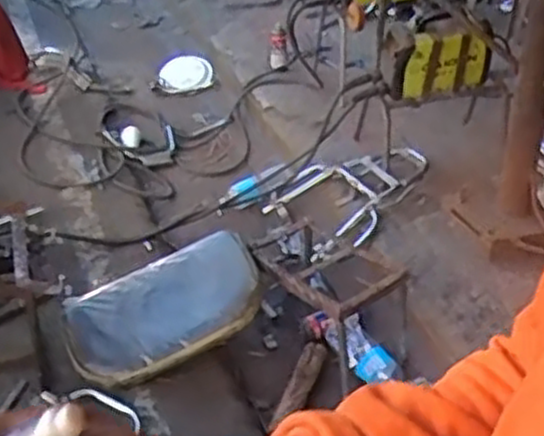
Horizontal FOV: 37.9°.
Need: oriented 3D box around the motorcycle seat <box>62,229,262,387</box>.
[{"bbox_3d":[-0.261,0.231,1.935,0.490,0.080,0.298,-24,51,-2],"label":"motorcycle seat"}]

